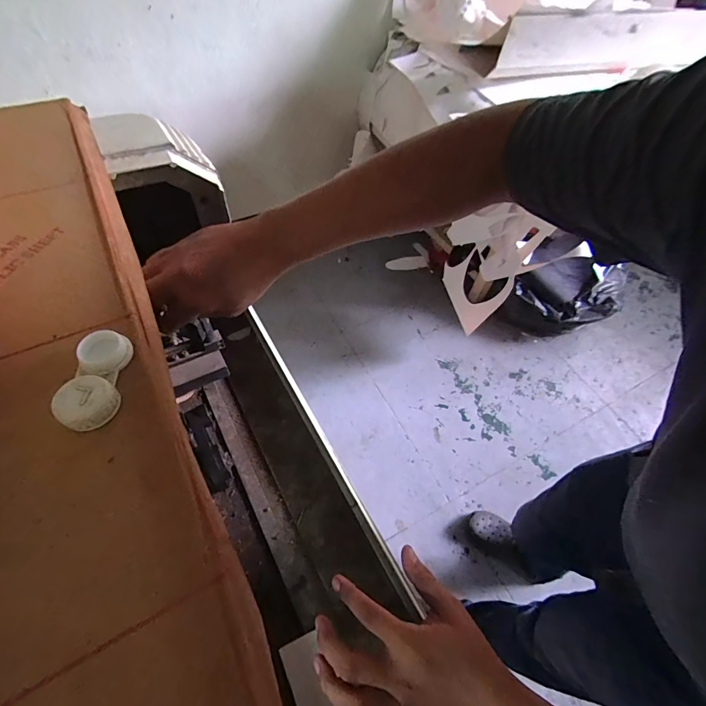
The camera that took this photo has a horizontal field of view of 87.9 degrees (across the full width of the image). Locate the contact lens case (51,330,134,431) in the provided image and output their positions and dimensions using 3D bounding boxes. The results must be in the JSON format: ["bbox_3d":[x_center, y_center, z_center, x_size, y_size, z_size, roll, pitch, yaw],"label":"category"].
[{"bbox_3d":[-0.135,0.013,0.192,0.025,0.013,0.054,-5,56,-8],"label":"contact lens case"}]

